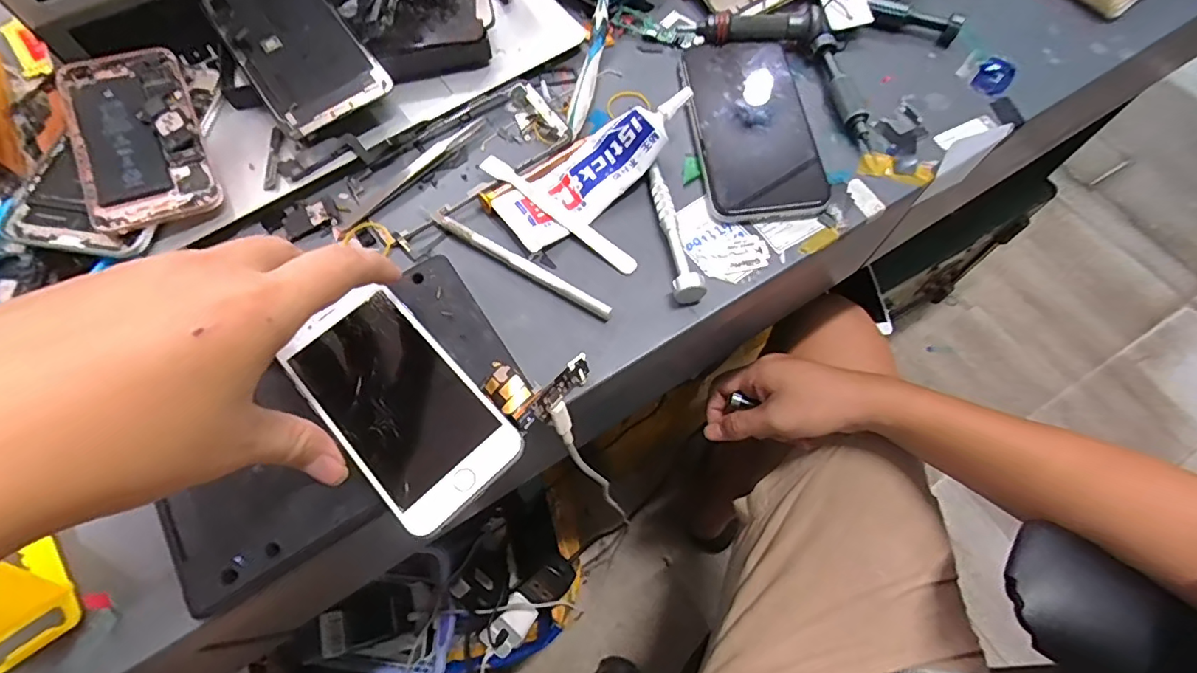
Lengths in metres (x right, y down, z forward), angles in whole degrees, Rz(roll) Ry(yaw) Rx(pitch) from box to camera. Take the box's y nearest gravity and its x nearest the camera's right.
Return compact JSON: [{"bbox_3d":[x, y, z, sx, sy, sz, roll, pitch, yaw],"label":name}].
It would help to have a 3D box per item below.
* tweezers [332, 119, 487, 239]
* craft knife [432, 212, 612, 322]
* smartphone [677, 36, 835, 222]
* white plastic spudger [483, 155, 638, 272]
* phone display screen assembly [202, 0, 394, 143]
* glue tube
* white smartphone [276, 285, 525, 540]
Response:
[{"bbox_3d":[-0.123,-0.109,0.349,0.011,0.004,0.125,37,71,16],"label":"tweezers"},{"bbox_3d":[-0.047,-0.044,0.318,0.127,0.007,0.010,30,70,14],"label":"craft knife"},{"bbox_3d":[0.101,-0.141,0.356,0.072,0.015,0.147,-5,66,-1],"label":"smartphone"},{"bbox_3d":[-0.026,-0.079,0.329,0.121,0.006,0.013,38,72,16],"label":"white plastic spudger"},{"bbox_3d":[-0.207,-0.200,0.358,0.074,0.009,0.159,-34,74,-13],"label":"phone display screen assembly"},{"bbox_3d":[-0.001,-0.107,0.329,0.131,0.031,0.044,-35,70,-14],"label":"glue tube"},{"bbox_3d":[-0.100,0.031,0.267,0.067,0.006,0.128,-42,72,-16],"label":"white smartphone"}]

